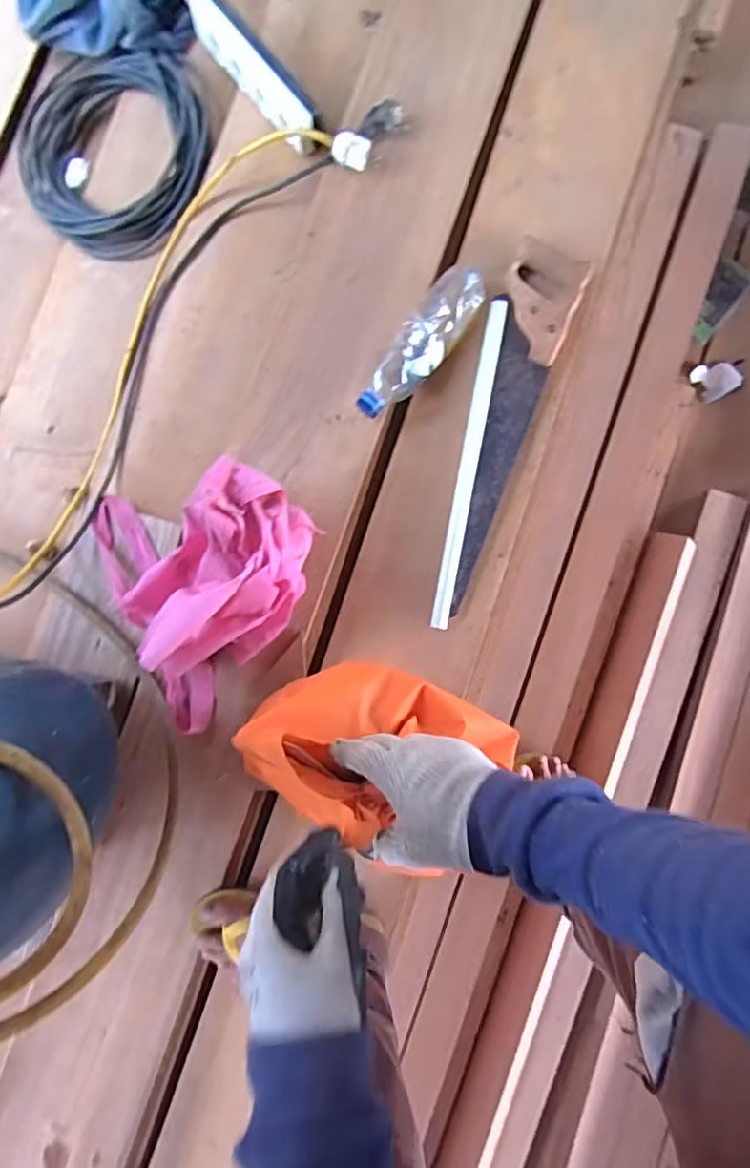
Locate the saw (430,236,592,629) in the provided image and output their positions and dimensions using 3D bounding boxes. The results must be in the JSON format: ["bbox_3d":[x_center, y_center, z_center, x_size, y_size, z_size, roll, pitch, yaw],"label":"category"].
[{"bbox_3d":[0.148,-0.199,0.792,0.096,0.026,0.499,21,88,4],"label":"saw"}]

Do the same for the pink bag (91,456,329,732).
[{"bbox_3d":[-0.199,-0.011,0.740,0.260,0.129,0.317,-26,86,1],"label":"pink bag"}]

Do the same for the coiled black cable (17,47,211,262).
[{"bbox_3d":[-0.393,-0.636,0.903,0.304,0.034,0.299,0,87,3],"label":"coiled black cable"}]

